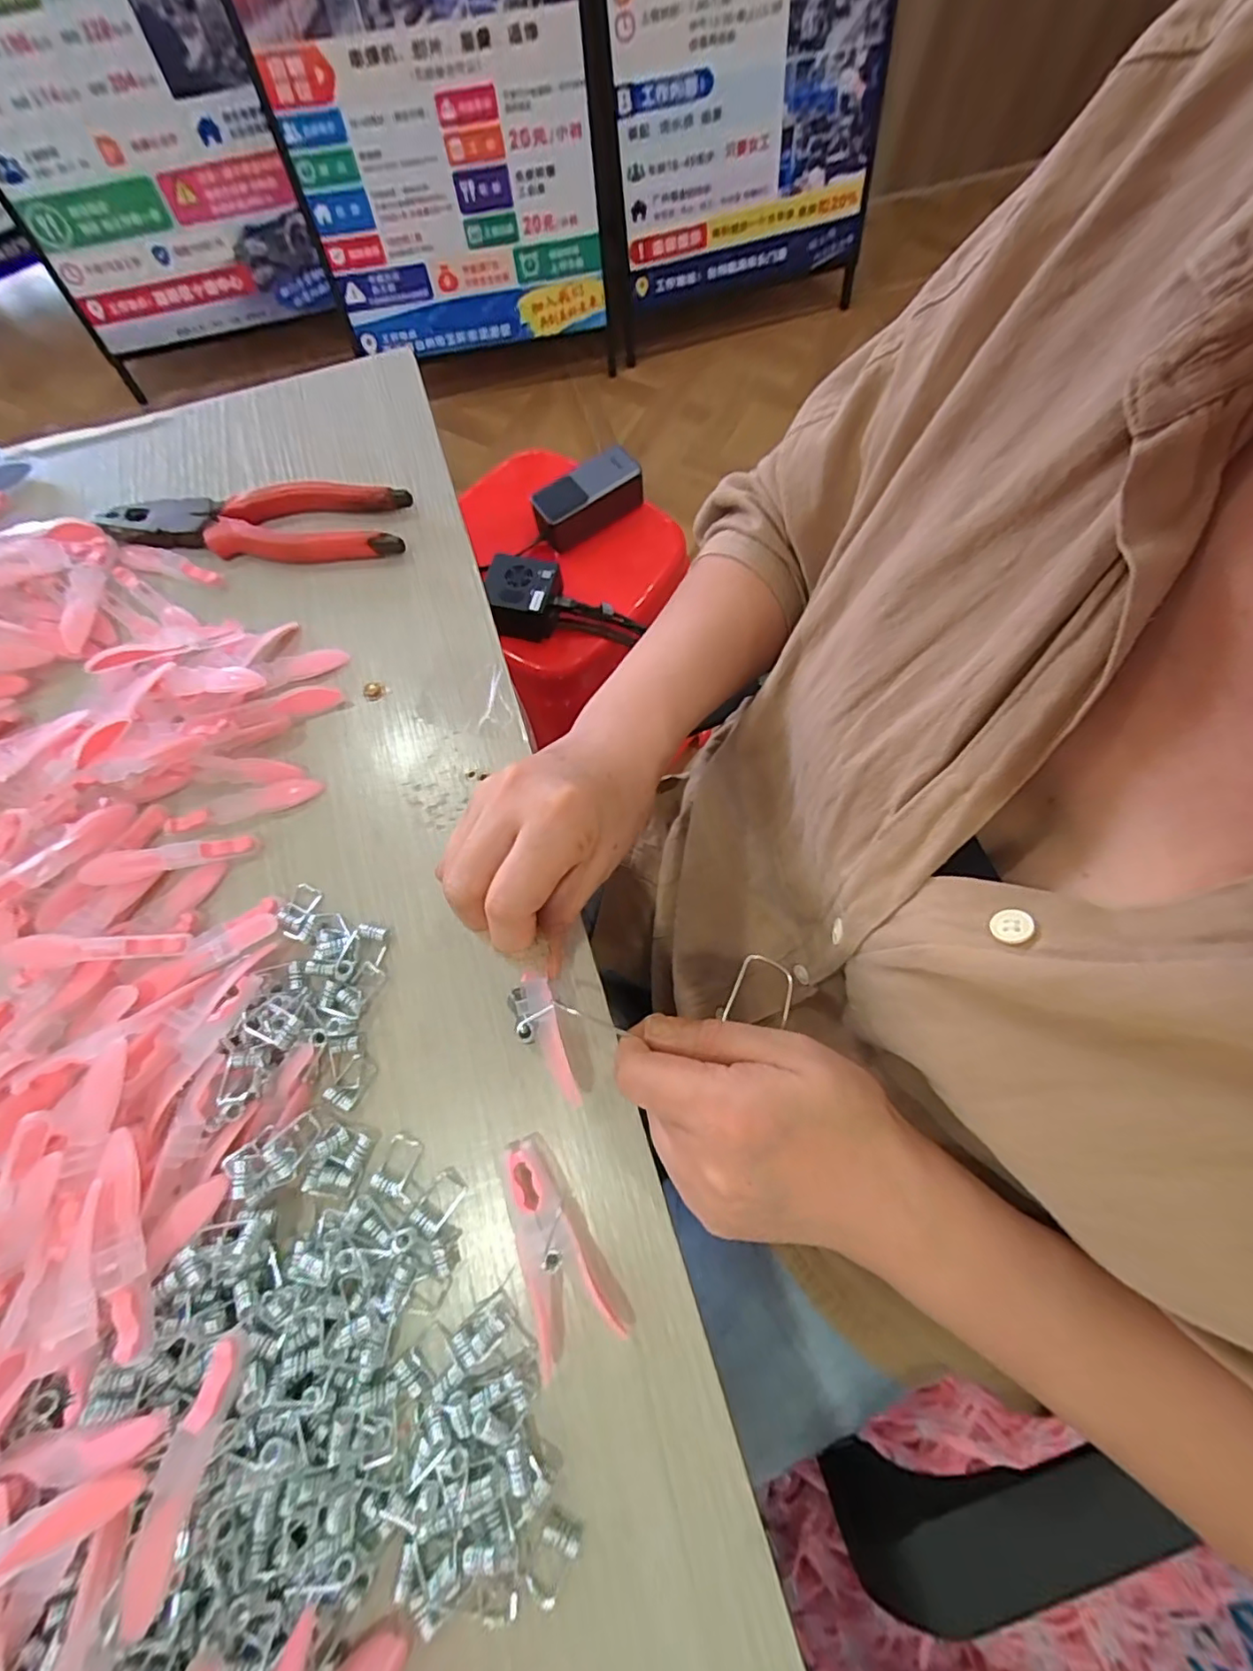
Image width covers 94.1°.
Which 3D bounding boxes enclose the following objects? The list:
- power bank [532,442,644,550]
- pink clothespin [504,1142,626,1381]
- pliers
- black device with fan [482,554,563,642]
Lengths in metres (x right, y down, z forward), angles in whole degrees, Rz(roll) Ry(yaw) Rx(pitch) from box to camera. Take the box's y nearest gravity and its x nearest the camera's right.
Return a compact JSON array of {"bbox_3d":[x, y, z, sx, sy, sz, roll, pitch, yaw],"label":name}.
[{"bbox_3d":[-0.044,-0.384,0.667,0.130,0.048,0.051,-32,74,-9],"label":"power bank"},{"bbox_3d":[-0.032,0.169,0.240,0.031,0.012,0.079,-23,75,-6],"label":"pink clothespin"},{"bbox_3d":[-0.220,-0.187,0.344,0.181,0.016,0.043,4,73,2],"label":"pliers"},{"bbox_3d":[-0.113,-0.256,0.628,0.076,0.045,0.078,5,72,3],"label":"black device with fan"}]

